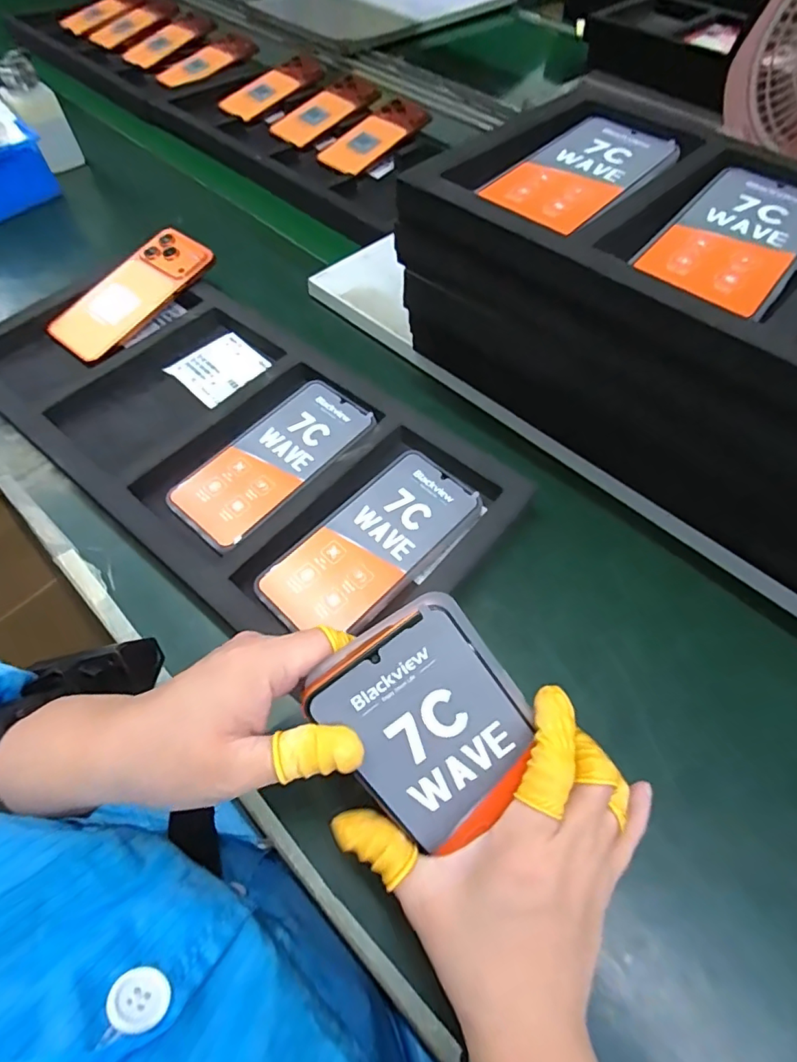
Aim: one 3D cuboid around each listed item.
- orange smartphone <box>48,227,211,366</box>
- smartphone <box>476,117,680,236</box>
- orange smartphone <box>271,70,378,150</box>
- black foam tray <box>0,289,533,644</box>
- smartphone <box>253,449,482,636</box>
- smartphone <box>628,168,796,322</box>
[{"bbox_3d":[-0.259,-0.231,0.502,0.079,0.012,0.163,36,78,12],"label":"orange smartphone"},{"bbox_3d":[0.131,-0.253,0.359,0.078,0.004,0.156,39,65,20],"label":"smartphone"},{"bbox_3d":[-0.110,-0.611,0.745,0.174,0.019,0.091,-43,69,-7],"label":"orange smartphone"},{"bbox_3d":[-0.151,-0.080,0.427,0.475,0.024,0.217,34,66,17],"label":"black foam tray"},{"bbox_3d":[-0.018,0.009,0.370,0.078,0.005,0.162,41,68,20],"label":"smartphone"},{"bbox_3d":[0.212,-0.185,0.317,0.075,0.005,0.153,36,64,19],"label":"smartphone"}]

